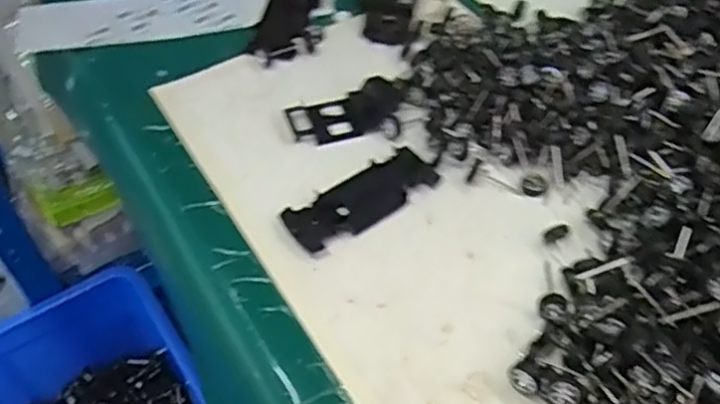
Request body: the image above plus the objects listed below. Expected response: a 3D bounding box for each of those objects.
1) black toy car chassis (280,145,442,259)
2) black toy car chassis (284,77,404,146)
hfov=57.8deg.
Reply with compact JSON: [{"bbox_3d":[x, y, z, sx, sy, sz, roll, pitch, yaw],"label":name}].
[{"bbox_3d":[0.002,-0.004,0.498,0.124,0.011,0.047,-31,58,-24],"label":"black toy car chassis"},{"bbox_3d":[-0.009,-0.076,0.552,0.099,0.012,0.049,-18,53,-15],"label":"black toy car chassis"}]

